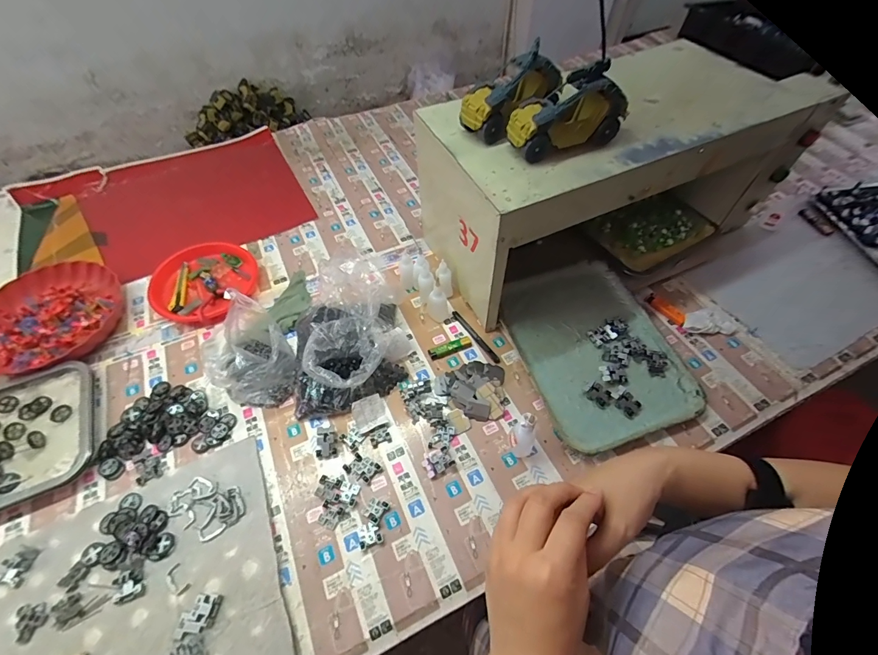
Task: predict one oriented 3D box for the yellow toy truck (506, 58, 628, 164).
[{"bbox_3d":[0.176,-0.300,0.513,0.151,0.096,0.071,-24,61,-15],"label":"yellow toy truck"}]

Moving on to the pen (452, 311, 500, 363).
[{"bbox_3d":[0.069,0.016,0.705,0.016,0.008,0.133,-30,61,-19],"label":"pen"}]

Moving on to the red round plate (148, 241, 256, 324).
[{"bbox_3d":[-0.484,-0.093,0.763,0.192,0.031,0.190,0,56,-1],"label":"red round plate"}]

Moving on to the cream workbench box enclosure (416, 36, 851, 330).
[{"bbox_3d":[0.319,-0.287,0.733,0.654,0.305,0.283,-20,59,-14],"label":"cream workbench box enclosure"}]

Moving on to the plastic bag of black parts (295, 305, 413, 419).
[{"bbox_3d":[-0.153,0.045,0.641,0.185,0.073,0.187,-5,56,-4],"label":"plastic bag of black parts"}]

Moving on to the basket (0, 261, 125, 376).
[{"bbox_3d":[-0.721,-0.019,0.691,0.231,0.039,0.221,0,56,-1],"label":"basket"}]

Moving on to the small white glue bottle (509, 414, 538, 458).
[{"bbox_3d":[0.124,0.156,0.550,0.041,0.098,0.033,37,63,21],"label":"small white glue bottle"}]

